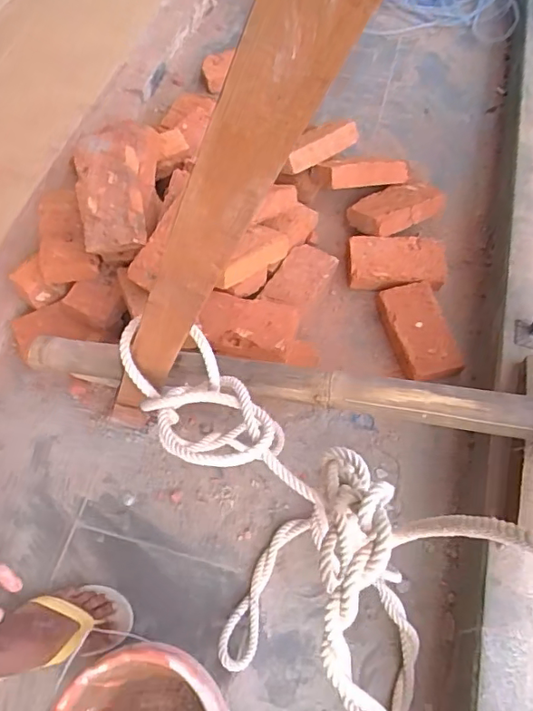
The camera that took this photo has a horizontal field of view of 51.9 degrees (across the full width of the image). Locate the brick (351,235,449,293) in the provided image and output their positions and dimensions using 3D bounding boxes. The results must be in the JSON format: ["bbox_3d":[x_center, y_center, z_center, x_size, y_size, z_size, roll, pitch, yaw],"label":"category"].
[{"bbox_3d":[0.269,-0.187,1.129,0.198,0.061,0.115,4,60,6],"label":"brick"}]

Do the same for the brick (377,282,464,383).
[{"bbox_3d":[0.292,-0.044,1.049,0.115,0.064,0.199,-12,60,-3],"label":"brick"}]

